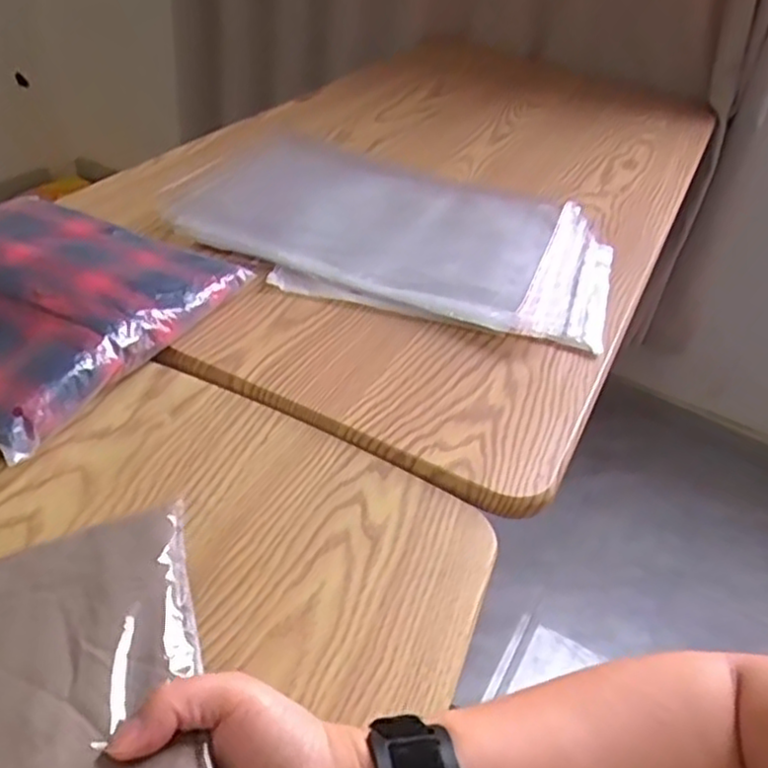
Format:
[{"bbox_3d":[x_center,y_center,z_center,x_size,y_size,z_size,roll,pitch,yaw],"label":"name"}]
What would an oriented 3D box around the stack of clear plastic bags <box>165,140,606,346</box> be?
[{"bbox_3d":[0.021,-0.174,0.786,0.461,0.039,0.321,13,40,7],"label":"stack of clear plastic bags"}]

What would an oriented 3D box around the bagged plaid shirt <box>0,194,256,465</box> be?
[{"bbox_3d":[-0.290,-0.065,0.582,0.236,0.061,0.266,20,41,15],"label":"bagged plaid shirt"}]

